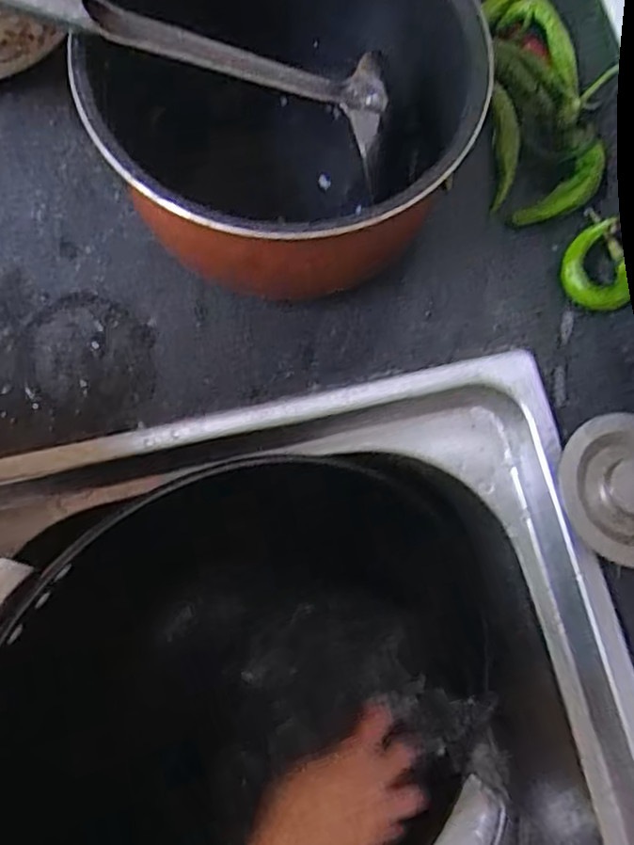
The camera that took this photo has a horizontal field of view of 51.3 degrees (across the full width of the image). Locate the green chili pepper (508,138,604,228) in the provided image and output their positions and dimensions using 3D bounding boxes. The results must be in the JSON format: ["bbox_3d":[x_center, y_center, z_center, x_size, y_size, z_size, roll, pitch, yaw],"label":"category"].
[{"bbox_3d":[0.160,-0.148,0.424,0.071,0.012,0.025,-41,80,4],"label":"green chili pepper"}]

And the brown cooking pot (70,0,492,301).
[{"bbox_3d":[-0.022,-0.173,0.380,0.196,0.117,0.207,0,76,-1],"label":"brown cooking pot"}]

